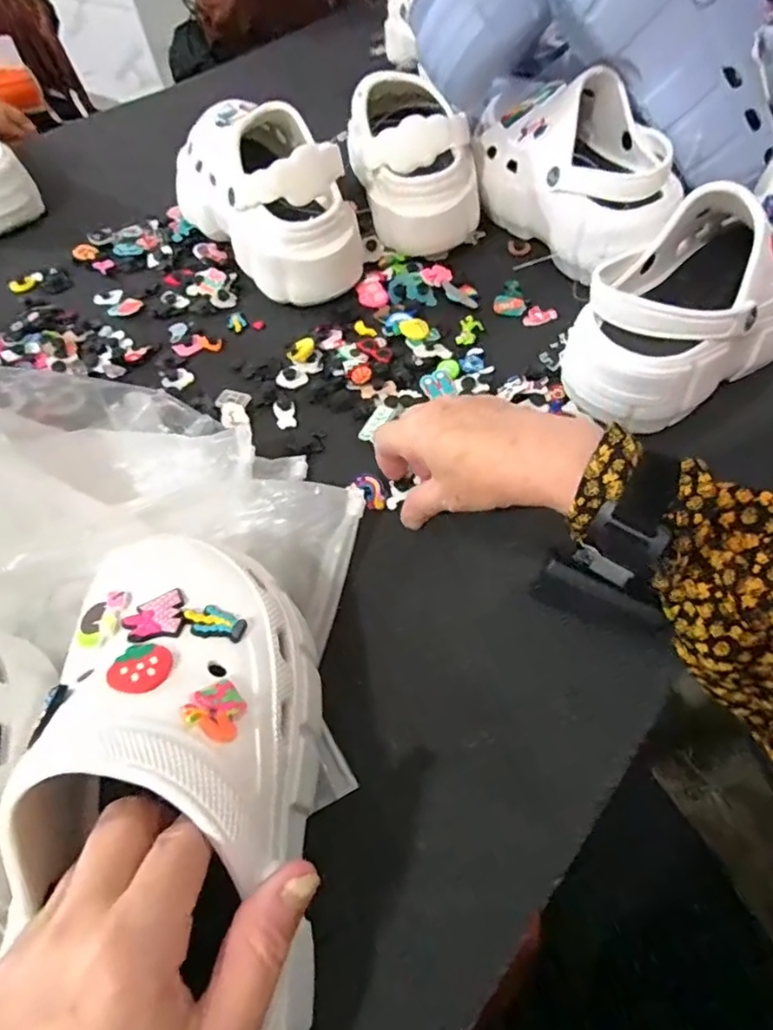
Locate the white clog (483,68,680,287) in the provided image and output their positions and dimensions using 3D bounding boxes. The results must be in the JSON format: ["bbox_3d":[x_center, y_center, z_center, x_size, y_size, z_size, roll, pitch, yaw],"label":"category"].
[{"bbox_3d":[0.166,-0.292,0.511,0.108,0.097,0.213,-17,56,-6],"label":"white clog"}]

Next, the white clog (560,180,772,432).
[{"bbox_3d":[0.227,-0.155,0.410,0.228,0.088,0.108,-39,61,-20],"label":"white clog"}]

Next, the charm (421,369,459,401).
[{"bbox_3d":[0.039,-0.103,0.460,0.024,0.005,0.024,-18,56,-7],"label":"charm"}]

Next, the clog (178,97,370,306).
[{"bbox_3d":[-0.119,-0.300,0.540,0.099,0.101,0.236,-33,59,-17],"label":"clog"}]

